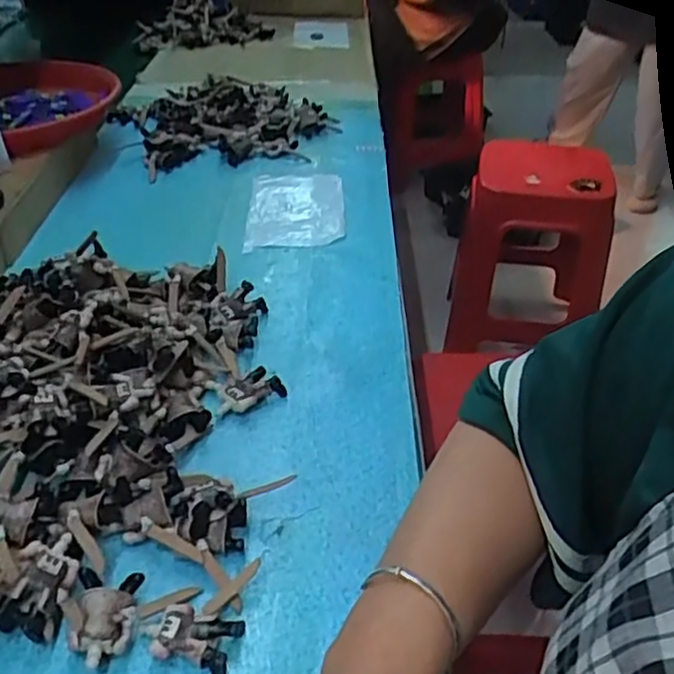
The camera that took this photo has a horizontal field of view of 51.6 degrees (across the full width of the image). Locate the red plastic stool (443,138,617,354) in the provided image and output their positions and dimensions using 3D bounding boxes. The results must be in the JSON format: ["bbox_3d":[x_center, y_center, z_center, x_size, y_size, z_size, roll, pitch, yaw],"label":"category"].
[{"bbox_3d":[0.485,-0.233,1.780,0.325,0.478,0.361,7,37,9],"label":"red plastic stool"}]

